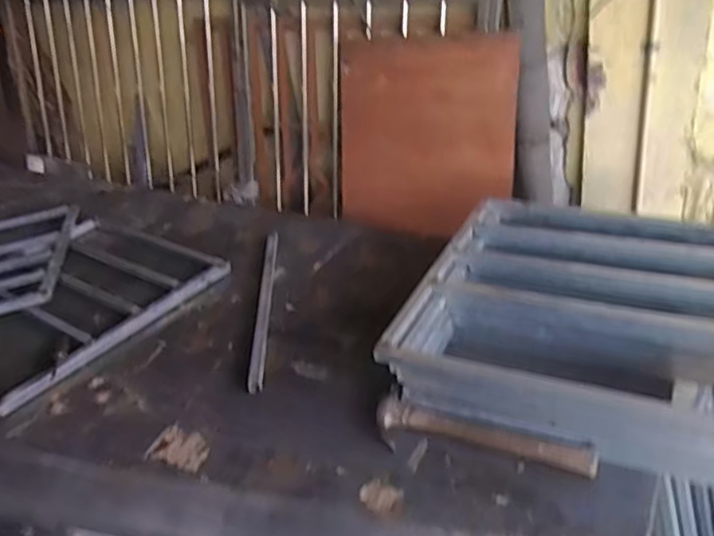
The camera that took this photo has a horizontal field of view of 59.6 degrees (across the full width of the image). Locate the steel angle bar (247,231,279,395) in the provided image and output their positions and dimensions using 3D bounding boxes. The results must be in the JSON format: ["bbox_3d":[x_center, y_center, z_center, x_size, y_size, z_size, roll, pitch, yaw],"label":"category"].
[{"bbox_3d":[-0.192,0.062,1.319,0.027,0.018,0.563,-5,30,0],"label":"steel angle bar"}]

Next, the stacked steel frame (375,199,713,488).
[{"bbox_3d":[0.400,0.083,1.075,0.540,0.145,0.551,11,34,25],"label":"stacked steel frame"}]

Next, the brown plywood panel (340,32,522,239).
[{"bbox_3d":[0.181,-0.353,1.712,0.492,0.522,0.021,10,20,25],"label":"brown plywood panel"}]

